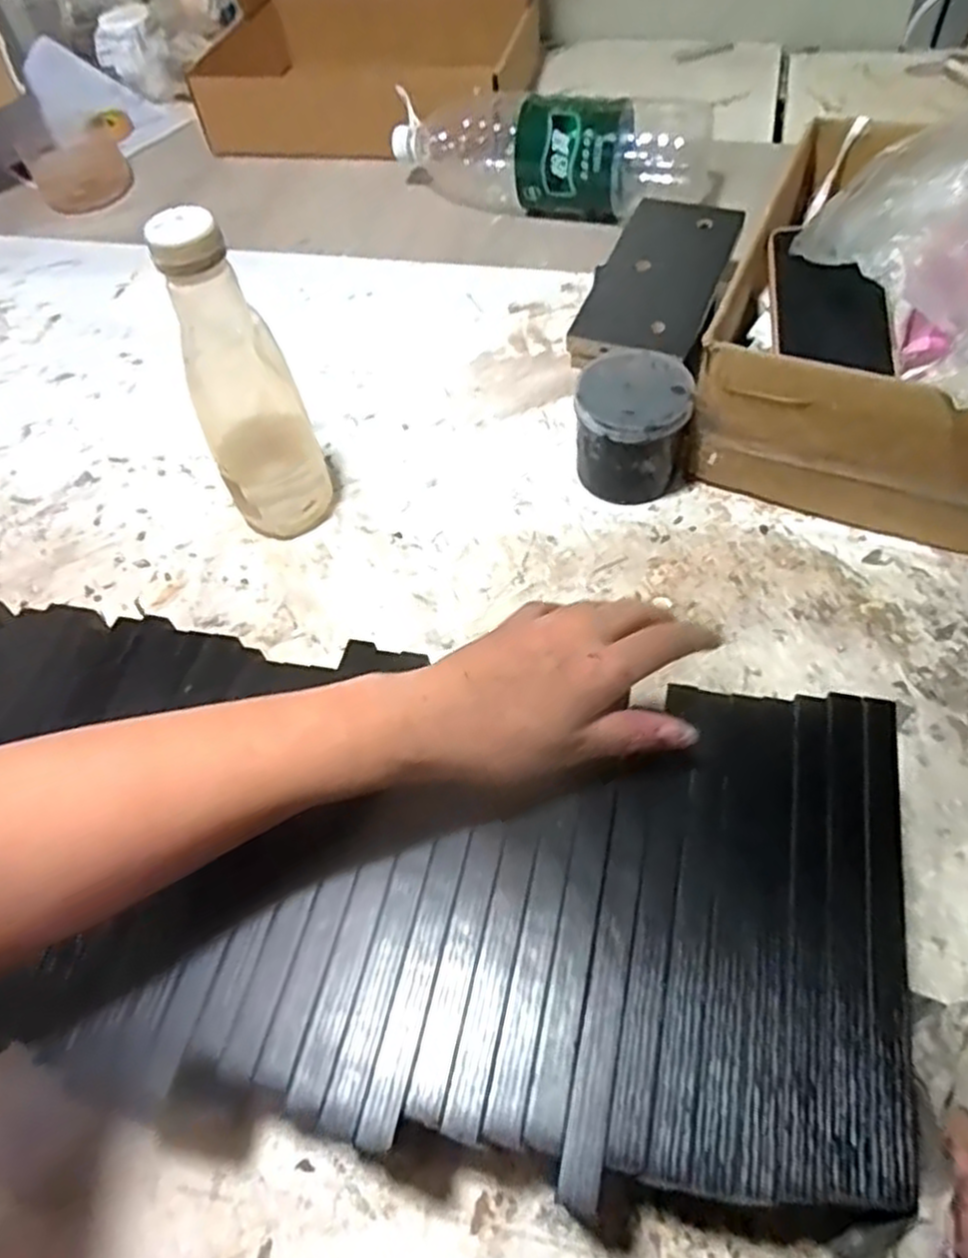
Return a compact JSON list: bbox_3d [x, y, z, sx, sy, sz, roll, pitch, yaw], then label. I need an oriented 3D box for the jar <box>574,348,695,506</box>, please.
[{"bbox_3d":[0.108,-0.148,0.588,0.077,0.079,0.084,-2,56,3],"label":"jar"}]

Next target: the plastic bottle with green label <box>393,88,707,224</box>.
[{"bbox_3d":[0.059,-0.486,0.805,0.335,0.105,0.121,11,58,12],"label":"plastic bottle with green label"}]

